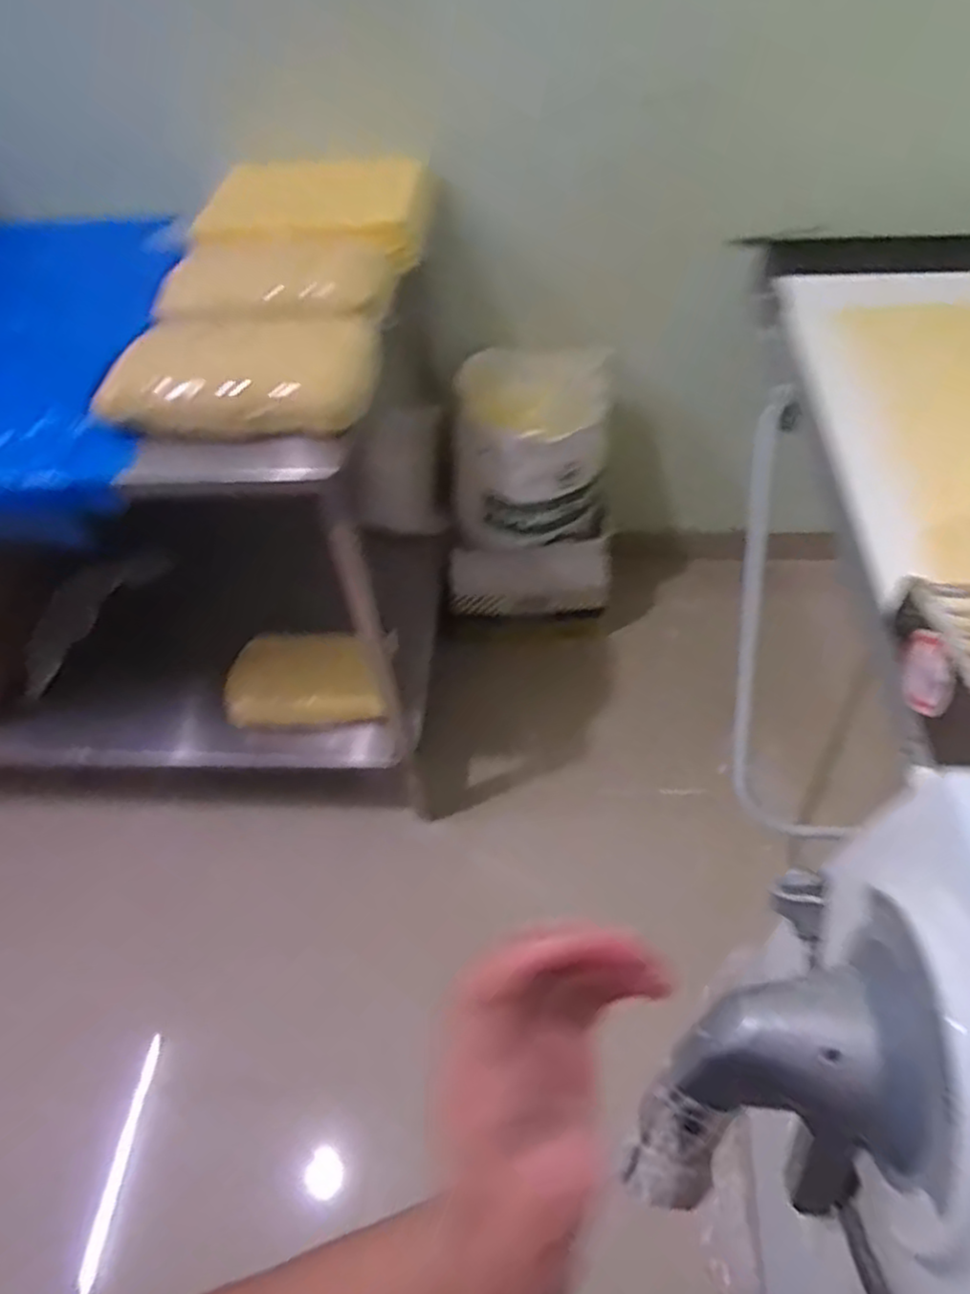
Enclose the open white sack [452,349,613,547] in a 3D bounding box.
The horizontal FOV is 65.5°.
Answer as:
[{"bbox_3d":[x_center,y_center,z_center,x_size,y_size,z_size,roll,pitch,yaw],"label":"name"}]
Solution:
[{"bbox_3d":[0.095,-0.427,1.643,0.332,0.314,0.312,-1,50,4],"label":"open white sack"}]

